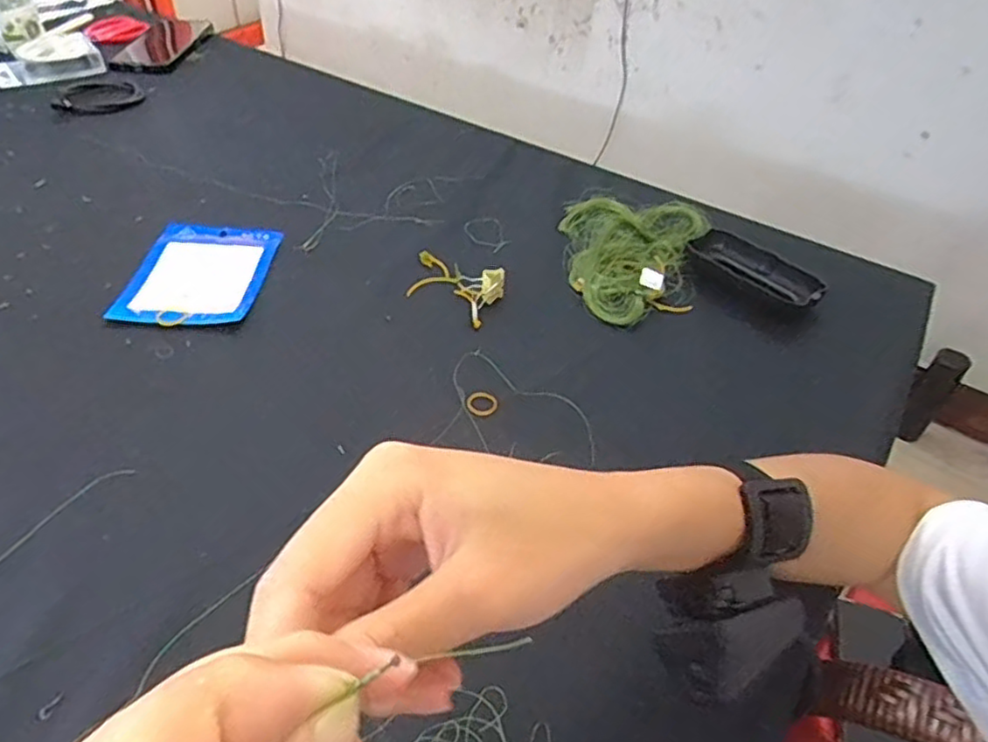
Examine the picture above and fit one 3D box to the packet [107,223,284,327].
[{"bbox_3d":[-0.231,-0.080,0.532,0.100,0.009,0.126,3,44,-2],"label":"packet"}]

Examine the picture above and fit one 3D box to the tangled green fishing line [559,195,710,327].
[{"bbox_3d":[0.110,-0.104,0.566,0.118,0.027,0.154,15,45,10],"label":"tangled green fishing line"}]

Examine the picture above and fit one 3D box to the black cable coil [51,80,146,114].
[{"bbox_3d":[-0.439,-0.305,0.752,0.084,0.008,0.080,3,44,-3],"label":"black cable coil"}]

